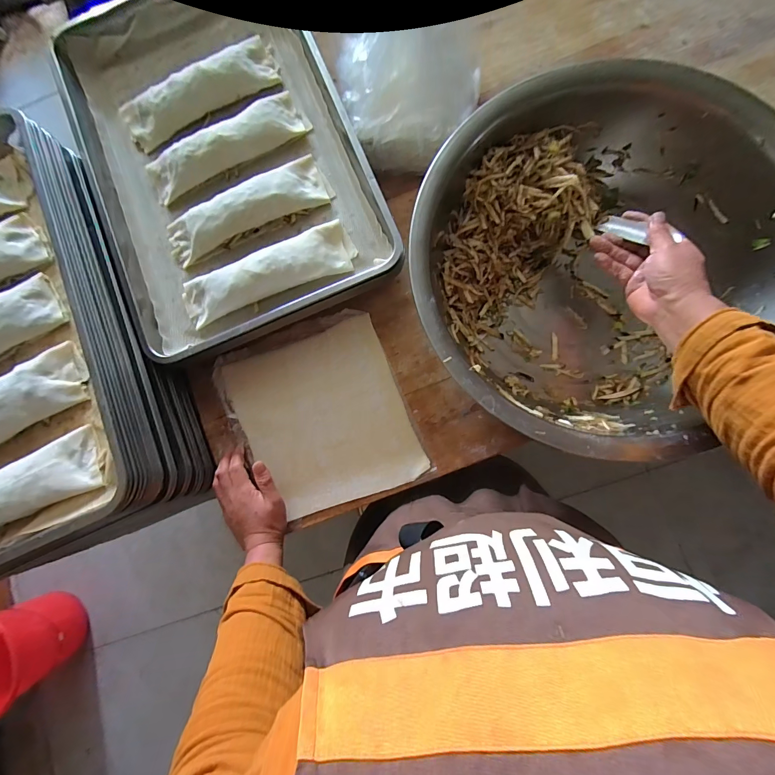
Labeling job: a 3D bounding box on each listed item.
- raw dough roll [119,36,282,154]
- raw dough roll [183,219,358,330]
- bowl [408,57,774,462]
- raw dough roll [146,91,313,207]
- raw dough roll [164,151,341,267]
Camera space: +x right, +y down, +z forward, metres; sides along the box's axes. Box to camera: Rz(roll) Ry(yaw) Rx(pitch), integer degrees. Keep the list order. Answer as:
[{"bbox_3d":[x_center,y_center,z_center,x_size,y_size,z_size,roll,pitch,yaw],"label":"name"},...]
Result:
[{"bbox_3d":[-0.309,-0.480,0.579,0.266,0.048,0.084,-26,82,3],"label":"raw dough roll"},{"bbox_3d":[-0.182,-0.170,0.534,0.271,0.039,0.079,-20,83,4],"label":"raw dough roll"},{"bbox_3d":[0.267,-0.151,0.468,0.454,0.140,0.405,-43,82,1],"label":"bowl"},{"bbox_3d":[-0.257,-0.378,0.565,0.263,0.042,0.087,-33,82,3],"label":"raw dough roll"},{"bbox_3d":[-0.220,-0.272,0.550,0.265,0.043,0.079,-26,82,3],"label":"raw dough roll"}]

